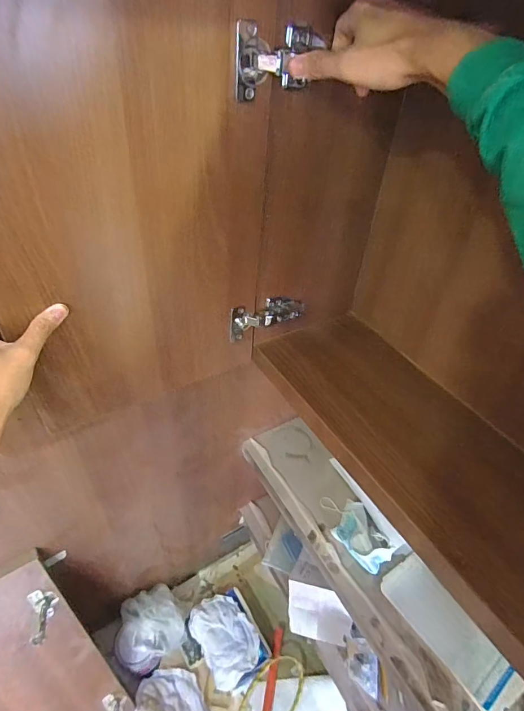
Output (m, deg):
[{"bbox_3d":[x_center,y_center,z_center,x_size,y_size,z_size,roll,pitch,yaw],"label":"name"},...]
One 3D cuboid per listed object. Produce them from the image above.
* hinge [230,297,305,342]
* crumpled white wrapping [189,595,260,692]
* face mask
[{"bbox_3d":[0.009,-0.057,0.611,0.121,0.061,0.029,-13,45,-20],"label":"hinge"},{"bbox_3d":[-0.089,0.676,0.968,0.126,0.047,0.185,-22,48,-28],"label":"crumpled white wrapping"},{"bbox_3d":[0.166,0.306,0.713,0.074,0.036,0.153,-16,46,-22],"label":"face mask"}]

